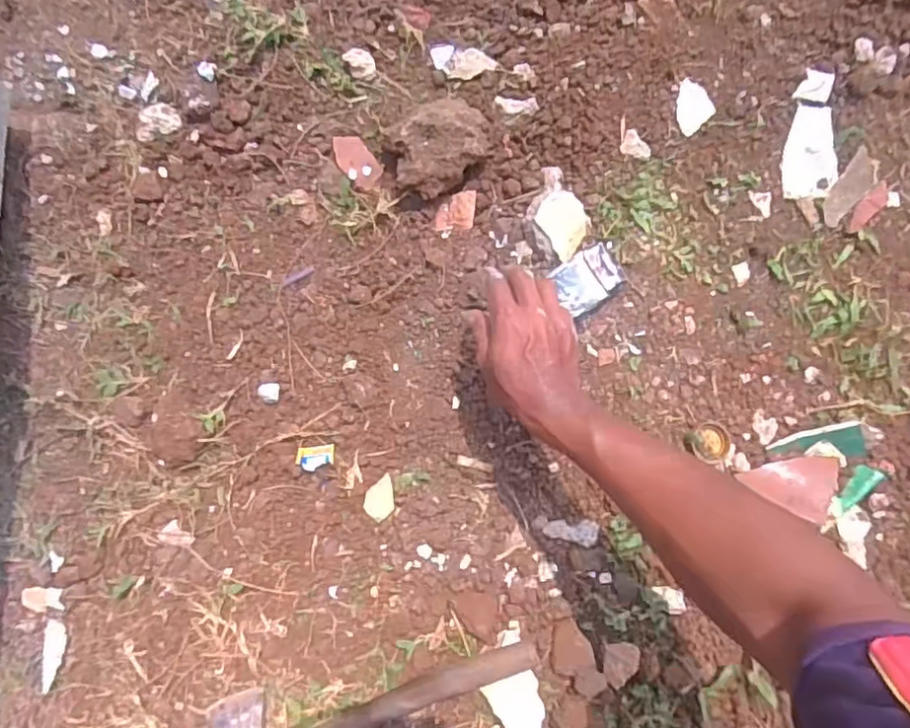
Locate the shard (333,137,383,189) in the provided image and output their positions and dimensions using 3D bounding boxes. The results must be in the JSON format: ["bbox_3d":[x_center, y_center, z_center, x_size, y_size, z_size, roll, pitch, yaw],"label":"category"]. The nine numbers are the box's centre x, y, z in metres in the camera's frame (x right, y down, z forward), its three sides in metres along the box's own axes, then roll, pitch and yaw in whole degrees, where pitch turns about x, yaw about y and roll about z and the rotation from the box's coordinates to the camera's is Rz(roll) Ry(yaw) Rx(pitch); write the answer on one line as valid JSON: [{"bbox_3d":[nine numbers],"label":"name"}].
[{"bbox_3d":[-0.108,-0.222,0.676,0.037,0.006,0.070,-35,82,-7],"label":"shard"}]

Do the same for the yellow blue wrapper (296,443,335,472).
[{"bbox_3d":[-0.138,0.093,0.616,0.037,0.004,0.025,-7,79,-3],"label":"yellow blue wrapper"}]

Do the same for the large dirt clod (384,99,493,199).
[{"bbox_3d":[-0.010,-0.228,0.657,0.122,0.047,0.081,-28,81,-6],"label":"large dirt clod"}]

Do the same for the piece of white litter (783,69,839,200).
[{"bbox_3d":[0.396,-0.253,0.684,0.056,0.022,0.143,7,79,0],"label":"piece of white litter"}]

